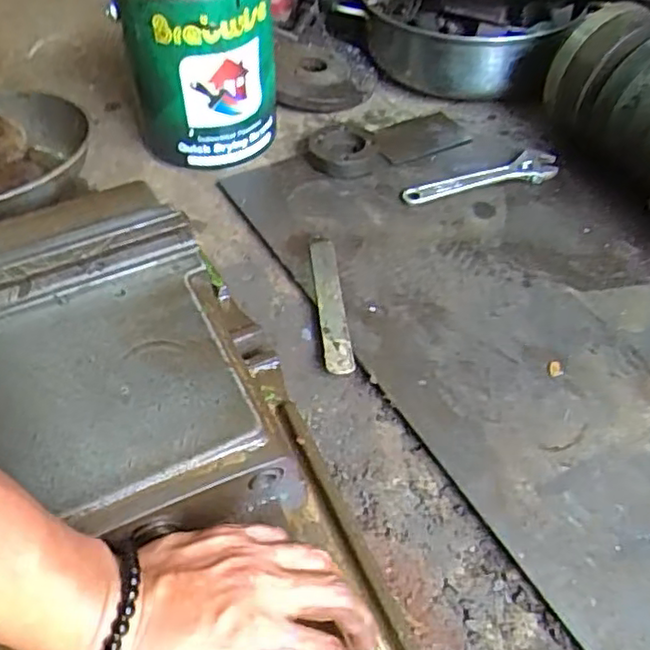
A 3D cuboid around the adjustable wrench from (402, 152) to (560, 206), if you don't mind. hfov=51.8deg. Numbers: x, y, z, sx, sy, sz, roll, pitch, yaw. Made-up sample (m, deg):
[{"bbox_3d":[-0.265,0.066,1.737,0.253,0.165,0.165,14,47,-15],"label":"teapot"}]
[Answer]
[{"bbox_3d":[0.183,-0.167,0.772,0.196,0.007,0.047,-18,50,-15],"label":"adjustable wrench"}]

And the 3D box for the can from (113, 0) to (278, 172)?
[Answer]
[{"bbox_3d":[-0.140,-0.310,0.764,0.154,0.205,0.154,-1,48,1],"label":"can"}]

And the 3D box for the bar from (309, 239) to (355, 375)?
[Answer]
[{"bbox_3d":[0.004,-0.025,0.645,0.026,0.013,0.176,-6,48,-3],"label":"bar"}]

